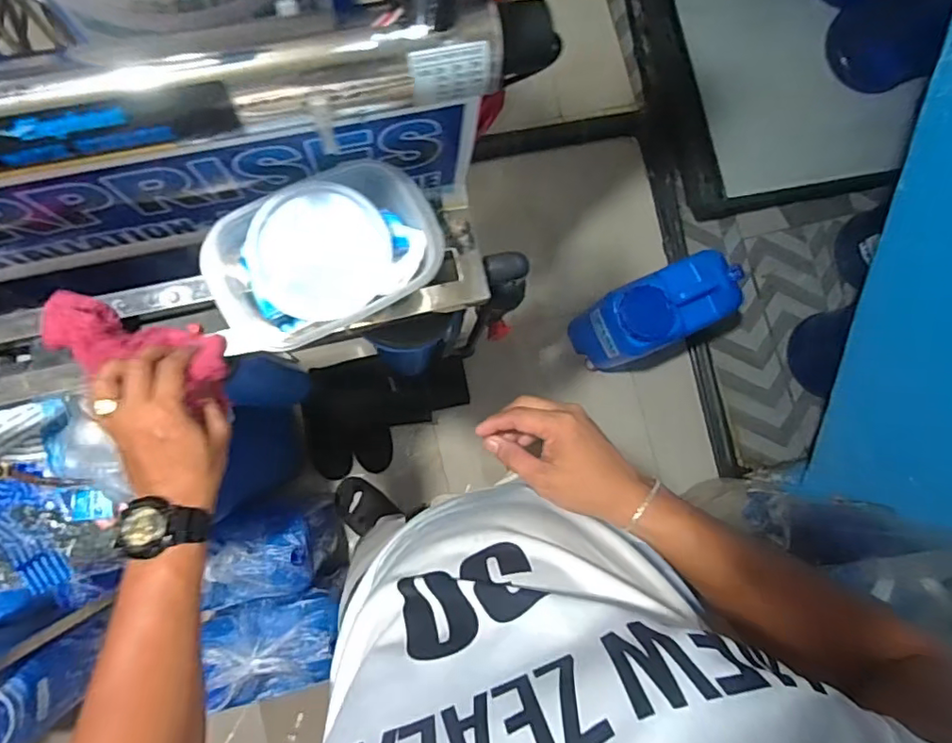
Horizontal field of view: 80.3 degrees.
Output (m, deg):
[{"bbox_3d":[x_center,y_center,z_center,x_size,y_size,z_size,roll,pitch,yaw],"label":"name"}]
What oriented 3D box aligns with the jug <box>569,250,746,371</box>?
[{"bbox_3d":[0.448,-0.145,1.475,0.321,0.399,0.170,-26,87,-8],"label":"jug"}]

